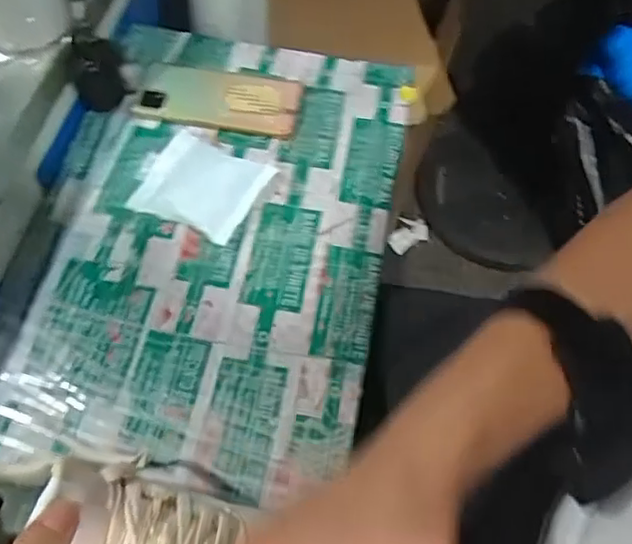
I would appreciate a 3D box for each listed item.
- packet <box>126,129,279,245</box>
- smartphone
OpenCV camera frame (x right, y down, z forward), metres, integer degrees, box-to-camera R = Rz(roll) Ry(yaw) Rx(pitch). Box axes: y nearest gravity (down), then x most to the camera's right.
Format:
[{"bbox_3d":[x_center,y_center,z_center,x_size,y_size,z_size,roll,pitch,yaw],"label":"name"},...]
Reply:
[{"bbox_3d":[-0.107,-0.086,0.597,0.106,0.019,0.095,22,61,8],"label":"packet"},{"bbox_3d":[-0.101,-0.183,0.659,0.167,0.011,0.079,6,60,-1],"label":"smartphone"}]

